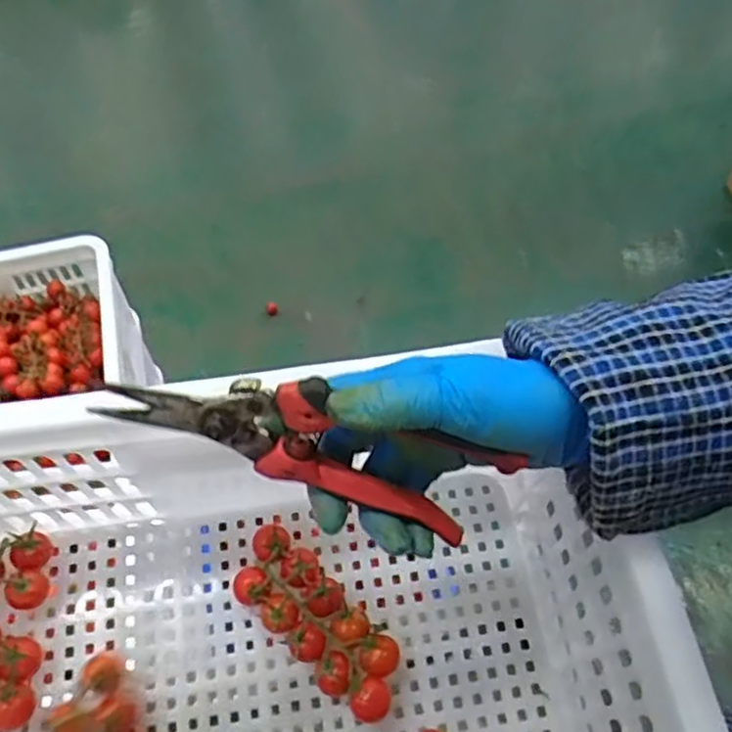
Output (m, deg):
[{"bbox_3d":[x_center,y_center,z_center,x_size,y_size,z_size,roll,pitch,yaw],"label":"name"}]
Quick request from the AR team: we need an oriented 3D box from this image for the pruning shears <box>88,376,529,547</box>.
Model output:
[{"bbox_3d":[-0.026,0.031,0.307,0.172,0.055,0.026,20,57,-6],"label":"pruning shears"}]

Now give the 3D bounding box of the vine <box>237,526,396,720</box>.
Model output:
[{"bbox_3d":[-0.031,0.160,0.438,0.126,0.027,0.048,38,64,23],"label":"vine"}]

